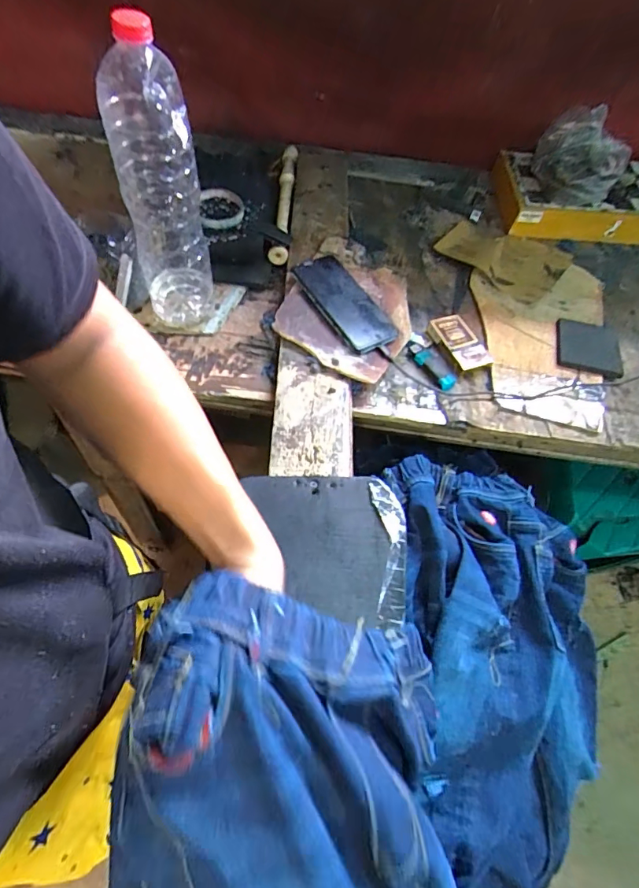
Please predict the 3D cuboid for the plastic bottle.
[{"bbox_3d":[-0.180,-0.270,0.532,0.089,0.305,0.072,-9,62,-9],"label":"plastic bottle"}]

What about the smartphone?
[{"bbox_3d":[0.036,-0.198,0.644,0.076,0.015,0.171,-27,67,-18],"label":"smartphone"}]

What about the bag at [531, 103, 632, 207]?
[{"bbox_3d":[0.441,-0.486,0.792,0.137,0.093,0.124,19,62,6],"label":"bag"}]

